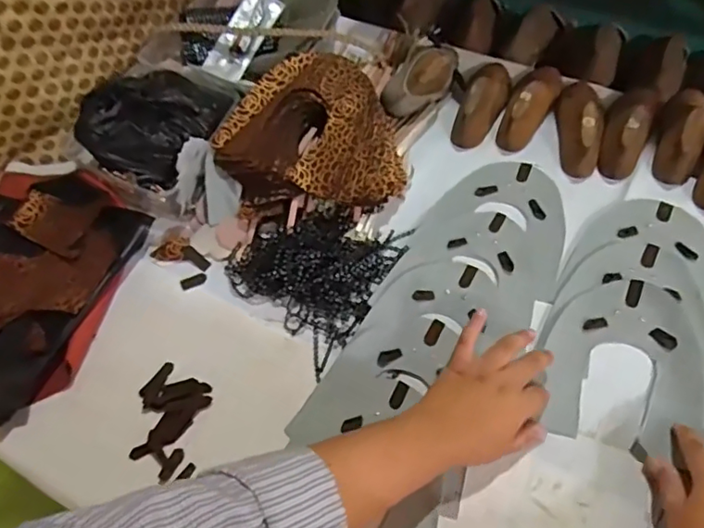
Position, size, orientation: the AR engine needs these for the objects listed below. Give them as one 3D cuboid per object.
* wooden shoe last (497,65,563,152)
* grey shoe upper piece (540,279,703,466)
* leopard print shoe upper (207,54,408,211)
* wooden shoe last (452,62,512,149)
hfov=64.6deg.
[{"bbox_3d":[0.214,-0.199,0.661,0.050,0.057,0.138,22,62,17],"label":"wooden shoe last"},{"bbox_3d":[0.251,0.089,0.507,0.133,0.017,0.161,16,61,15],"label":"grey shoe upper piece"},{"bbox_3d":[-0.049,-0.133,0.599,0.175,0.059,0.184,-25,60,-9],"label":"leopard print shoe upper"},{"bbox_3d":[0.161,-0.205,0.670,0.048,0.055,0.136,17,61,15],"label":"wooden shoe last"}]

